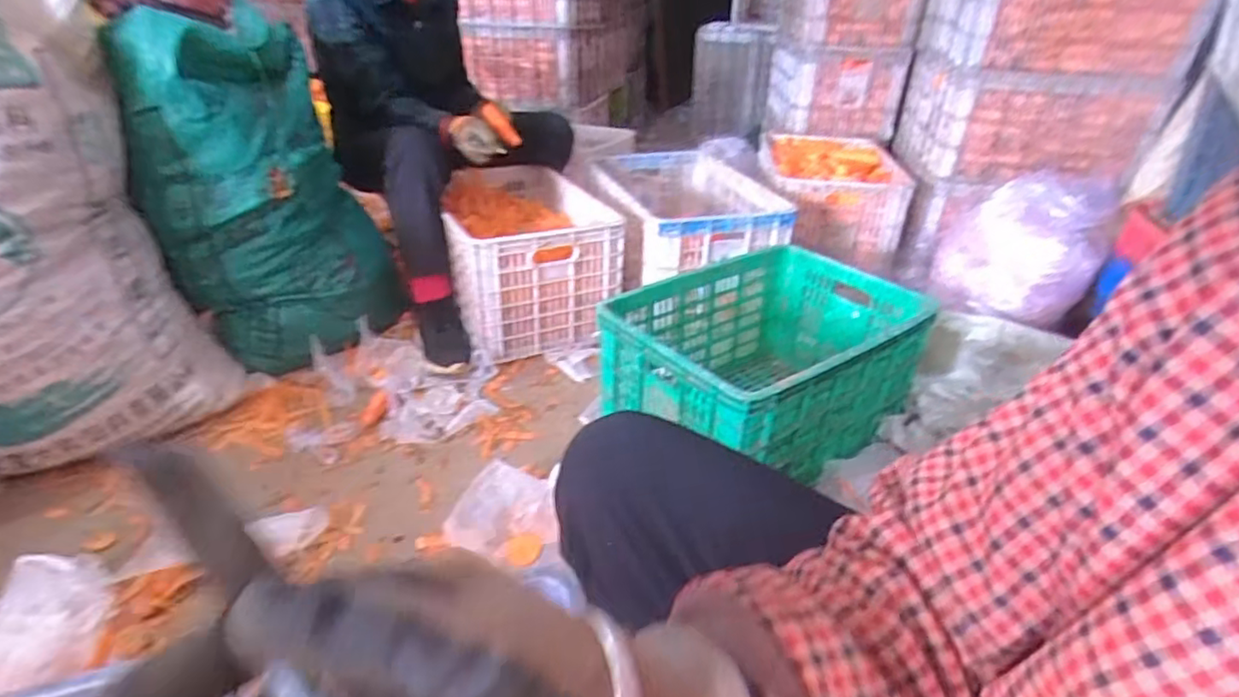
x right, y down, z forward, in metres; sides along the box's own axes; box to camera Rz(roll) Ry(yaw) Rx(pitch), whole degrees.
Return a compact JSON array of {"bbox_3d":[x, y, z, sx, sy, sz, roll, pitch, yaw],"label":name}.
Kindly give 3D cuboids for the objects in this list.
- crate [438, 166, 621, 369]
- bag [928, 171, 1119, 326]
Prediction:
[{"bbox_3d":[-0.212,-0.213,1.478,0.359,0.259,0.499,-7,32,-15],"label":"crate"},{"bbox_3d":[0.746,-0.197,1.206,0.197,0.243,0.197,0,31,-4],"label":"bag"}]

